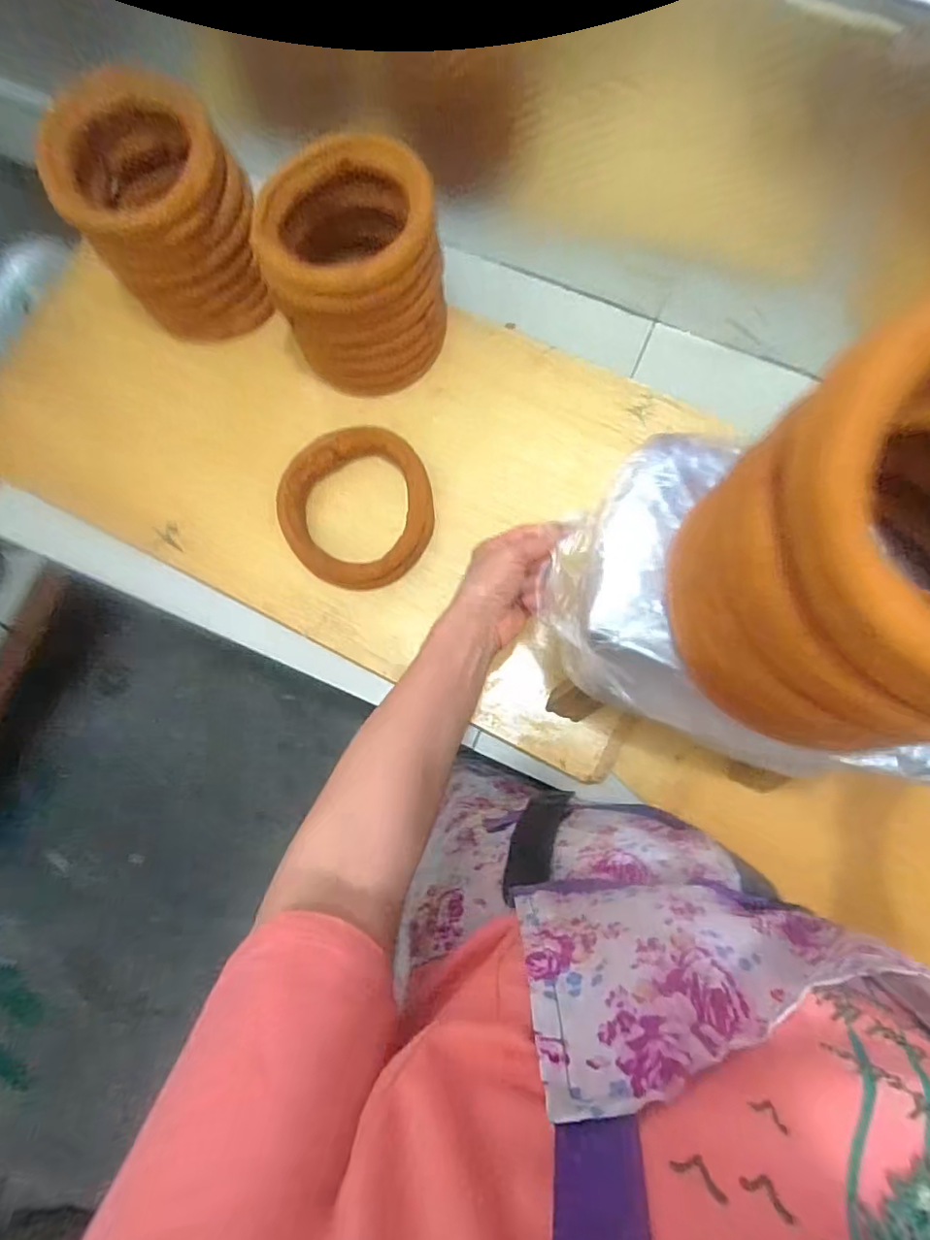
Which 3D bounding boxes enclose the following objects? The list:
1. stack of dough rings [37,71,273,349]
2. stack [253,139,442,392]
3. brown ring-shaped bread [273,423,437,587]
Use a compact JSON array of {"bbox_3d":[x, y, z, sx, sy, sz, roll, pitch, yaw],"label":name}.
[{"bbox_3d":[-0.289,-0.396,0.563,0.162,0.145,0.143,-26,82,-2],"label":"stack of dough rings"},{"bbox_3d":[-0.100,-0.336,0.568,0.155,0.142,0.165,4,82,3],"label":"stack"},{"bbox_3d":[-0.111,-0.114,0.597,0.151,0.028,0.161,0,82,2],"label":"brown ring-shaped bread"}]

